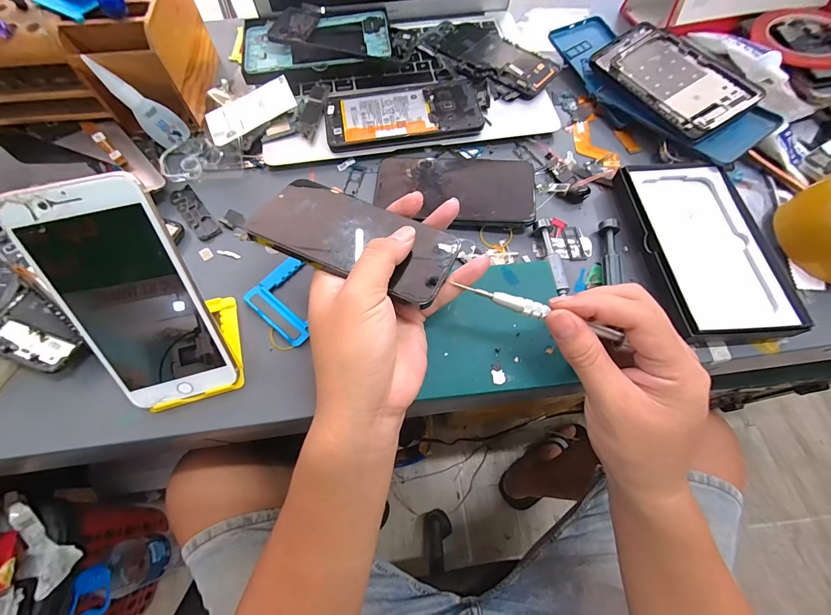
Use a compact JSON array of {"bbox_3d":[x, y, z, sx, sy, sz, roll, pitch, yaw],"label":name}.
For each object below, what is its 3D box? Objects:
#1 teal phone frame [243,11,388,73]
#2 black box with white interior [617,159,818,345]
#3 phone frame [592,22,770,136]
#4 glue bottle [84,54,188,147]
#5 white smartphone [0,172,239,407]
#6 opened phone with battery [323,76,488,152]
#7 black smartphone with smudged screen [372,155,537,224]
[{"bbox_3d":[-0.114,-0.306,0.412,0.168,0.013,0.084,-6,70,0],"label":"teal phone frame"},{"bbox_3d":[0.251,-0.061,0.319,0.103,0.028,0.184,-5,65,-3],"label":"black box with white interior"},{"bbox_3d":[0.270,-0.248,0.377,0.079,0.009,0.164,-32,65,4],"label":"phone frame"},{"bbox_3d":[-0.273,-0.200,0.350,0.019,0.088,0.028,-1,61,30],"label":"glue bottle"},{"bbox_3d":[-0.182,-0.001,0.233,0.076,0.154,0.005,-16,29,-7],"label":"white smartphone"},{"bbox_3d":[-0.014,-0.211,0.386,0.166,0.011,0.080,-11,66,-6],"label":"opened phone with battery"},{"bbox_3d":[0.039,-0.117,0.346,0.152,0.011,0.076,5,65,2],"label":"black smartphone with smudged screen"}]

